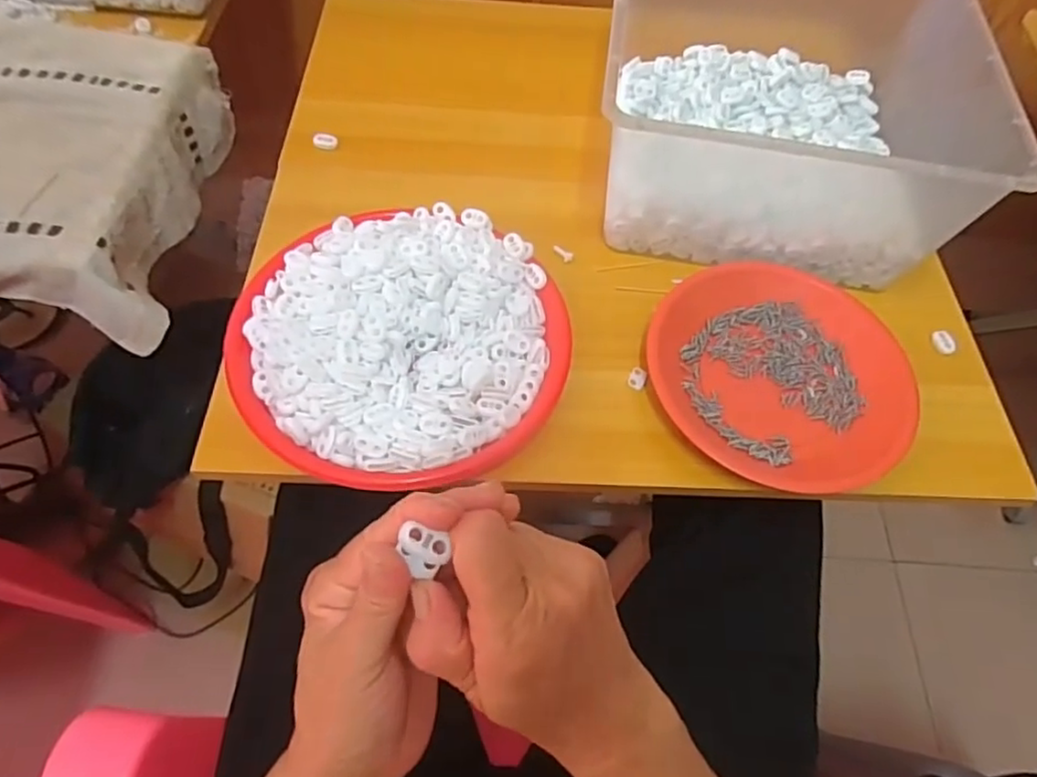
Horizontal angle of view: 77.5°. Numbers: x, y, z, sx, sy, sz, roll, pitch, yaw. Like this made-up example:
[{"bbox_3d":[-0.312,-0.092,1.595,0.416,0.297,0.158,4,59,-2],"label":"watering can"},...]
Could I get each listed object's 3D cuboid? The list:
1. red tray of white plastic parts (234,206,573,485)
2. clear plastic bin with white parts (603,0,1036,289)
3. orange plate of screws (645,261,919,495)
[{"bbox_3d":[-0.084,-0.040,0.475,0.228,0.037,0.226,32,63,15],"label":"red tray of white plastic parts"},{"bbox_3d":[0.213,-0.241,0.551,0.284,0.140,0.277,6,60,0],"label":"clear plastic bin with white parts"},{"bbox_3d":[0.201,-0.012,0.493,0.193,0.033,0.183,2,60,-3],"label":"orange plate of screws"}]

